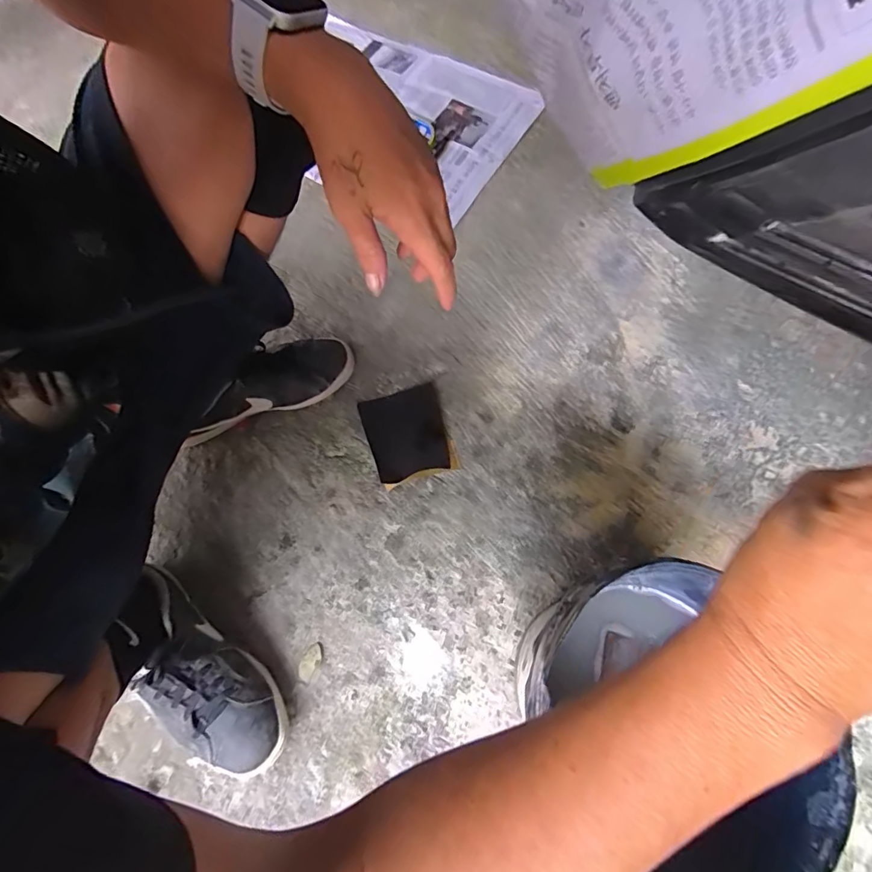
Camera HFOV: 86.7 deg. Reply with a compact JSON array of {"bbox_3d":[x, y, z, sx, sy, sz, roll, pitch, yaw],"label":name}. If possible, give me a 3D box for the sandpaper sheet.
[{"bbox_3d":[-0.040,-0.006,0.658,0.110,0.034,0.138,-19,70,-5],"label":"sandpaper sheet"}]

